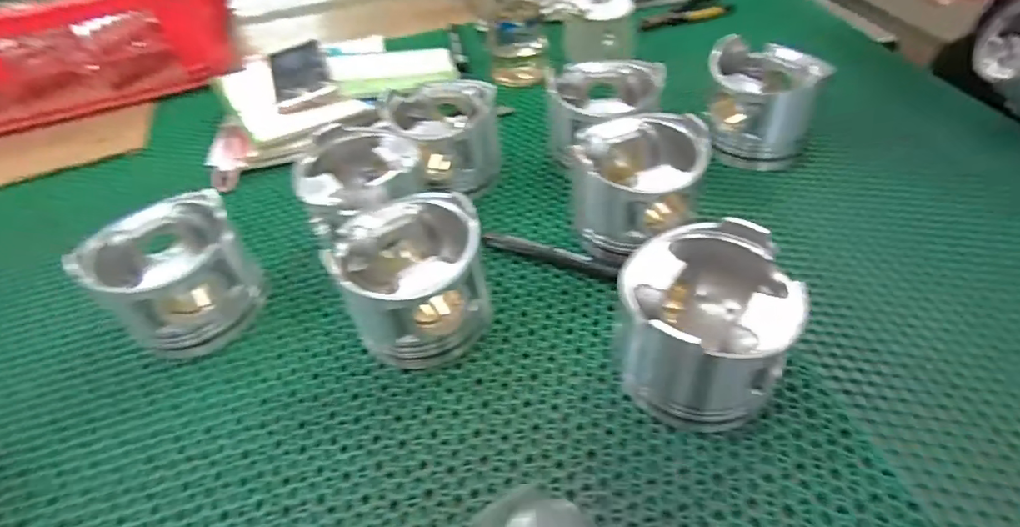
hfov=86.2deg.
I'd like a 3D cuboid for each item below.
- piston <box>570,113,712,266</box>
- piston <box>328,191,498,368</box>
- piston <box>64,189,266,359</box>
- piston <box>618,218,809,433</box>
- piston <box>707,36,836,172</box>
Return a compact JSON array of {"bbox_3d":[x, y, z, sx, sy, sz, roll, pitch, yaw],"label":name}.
[{"bbox_3d":[0.112,-0.066,0.491,0.109,0.101,0.108,7,49,12],"label":"piston"},{"bbox_3d":[-0.076,0.009,0.443,0.110,0.095,0.112,-12,47,-5],"label":"piston"},{"bbox_3d":[-0.285,0.009,0.469,0.105,0.101,0.108,-3,47,3],"label":"piston"},{"bbox_3d":[0.135,0.041,0.384,0.110,0.101,0.101,-3,47,3],"label":"piston"},{"bbox_3d":[0.265,-0.166,0.584,0.105,0.111,0.105,7,49,12],"label":"piston"}]

